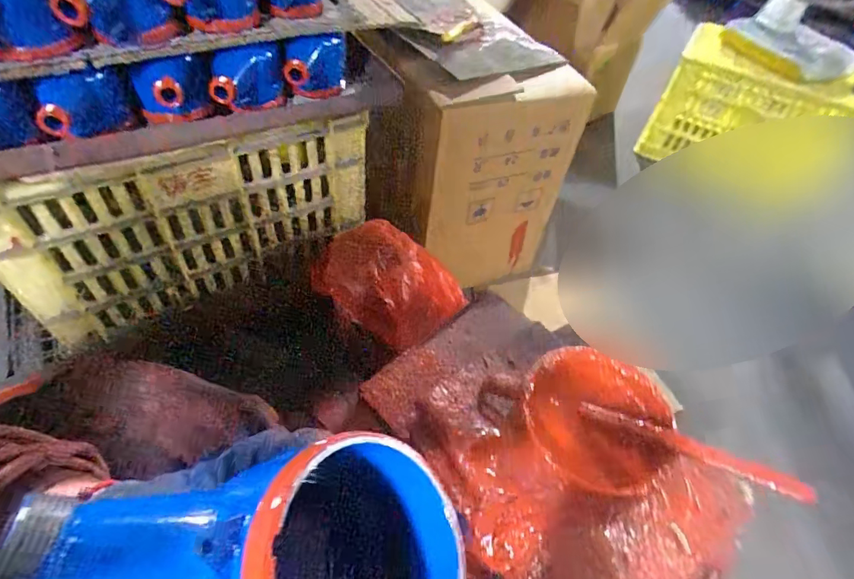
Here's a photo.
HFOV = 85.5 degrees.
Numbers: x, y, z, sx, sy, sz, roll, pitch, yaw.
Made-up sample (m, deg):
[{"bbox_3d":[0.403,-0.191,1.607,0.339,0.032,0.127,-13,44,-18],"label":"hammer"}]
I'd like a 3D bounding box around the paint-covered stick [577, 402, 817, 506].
[{"bbox_3d":[0.220,0.134,0.394,0.176,0.008,0.016,18,48,27],"label":"paint-covered stick"}]

